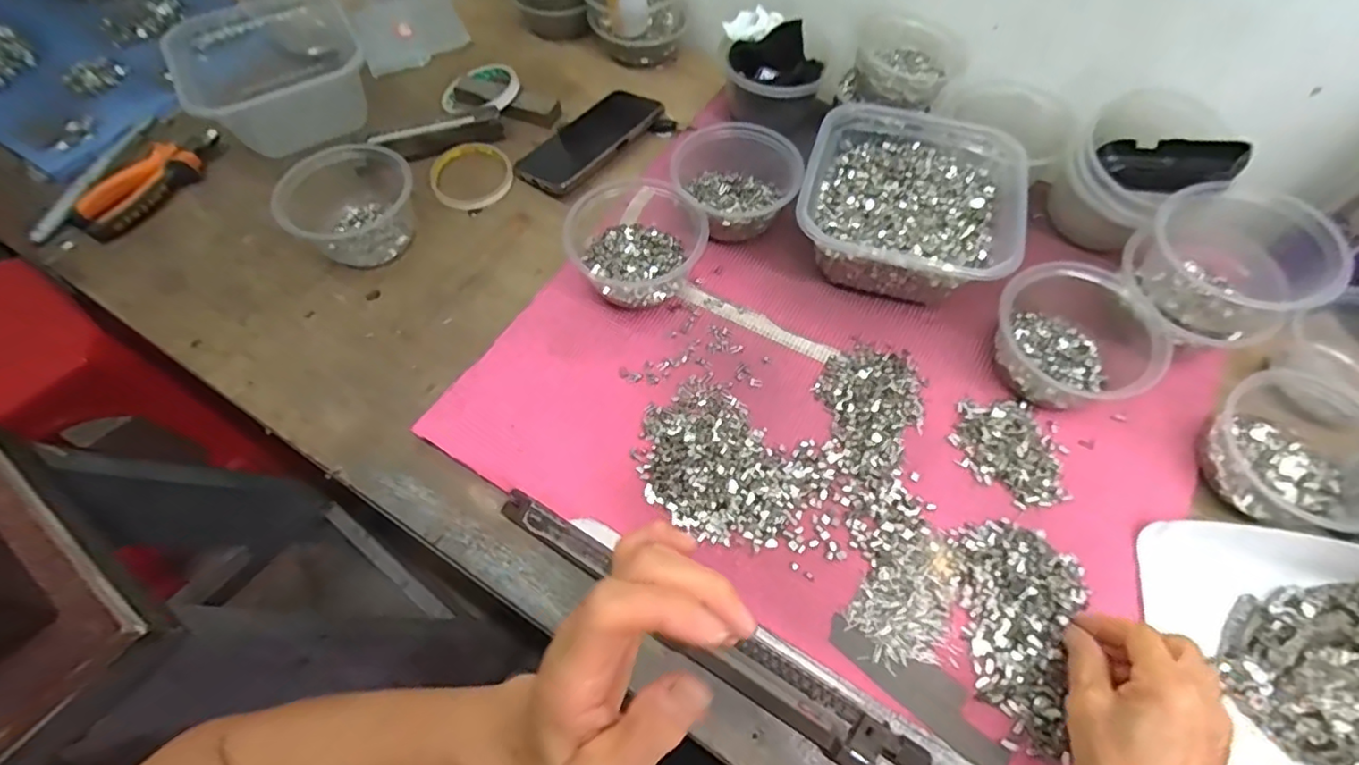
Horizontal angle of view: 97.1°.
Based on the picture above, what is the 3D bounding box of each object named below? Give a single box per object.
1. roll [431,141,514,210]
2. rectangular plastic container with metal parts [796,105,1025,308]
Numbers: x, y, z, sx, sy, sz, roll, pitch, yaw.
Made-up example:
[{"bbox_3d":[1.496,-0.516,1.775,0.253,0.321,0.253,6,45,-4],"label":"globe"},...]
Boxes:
[{"bbox_3d":[-0.212,-0.214,0.611,0.080,0.012,0.080,0,61,0],"label":"roll"},{"bbox_3d":[0.202,-0.165,0.535,0.174,0.076,0.194,17,62,10],"label":"rectangular plastic container with metal parts"}]

